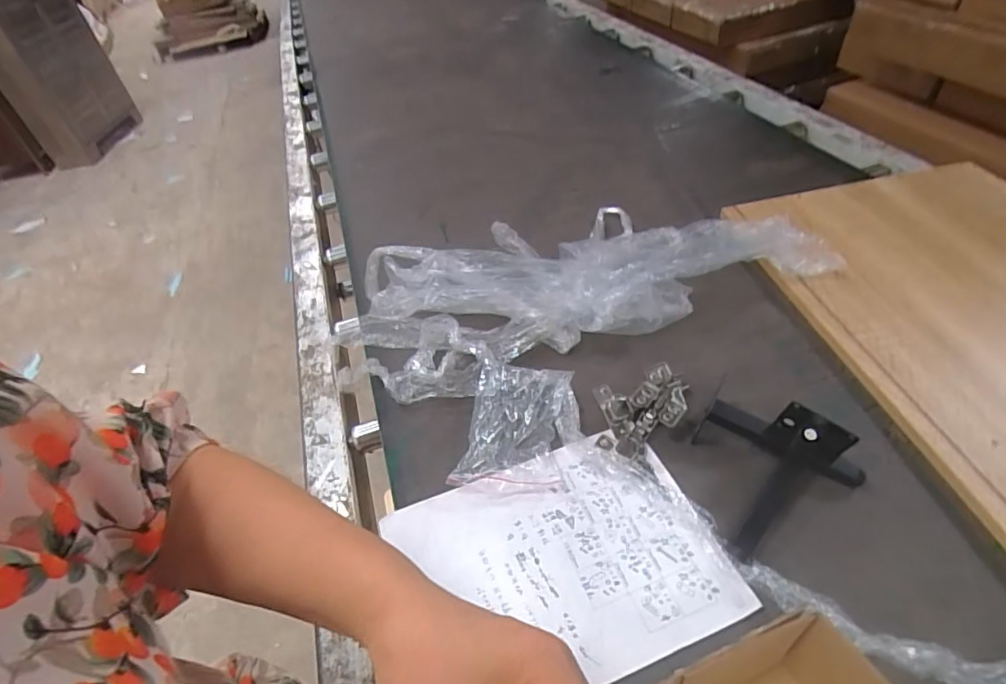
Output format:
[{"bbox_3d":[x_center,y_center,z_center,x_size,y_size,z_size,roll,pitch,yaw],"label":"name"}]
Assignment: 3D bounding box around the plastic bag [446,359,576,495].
[{"bbox_3d":[0.020,0.091,0.572,0.114,0.028,0.146,3,46,13],"label":"plastic bag"}]

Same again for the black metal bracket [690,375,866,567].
[{"bbox_3d":[0.238,0.108,0.502,0.145,0.054,0.127,-26,47,-16],"label":"black metal bracket"}]

